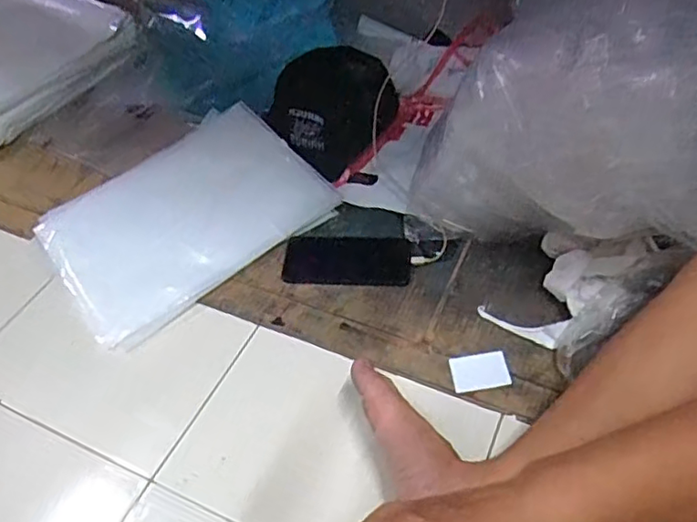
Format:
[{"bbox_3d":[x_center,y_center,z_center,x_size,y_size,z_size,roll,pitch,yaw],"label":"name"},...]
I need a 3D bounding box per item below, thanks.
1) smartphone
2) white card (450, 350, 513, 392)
[{"bbox_3d":[-0.001,-0.003,0.776,0.158,0.012,0.070,1,47,6],"label":"smartphone"},{"bbox_3d":[0.143,0.119,0.660,0.060,0.004,0.042,-8,55,0],"label":"white card"}]

